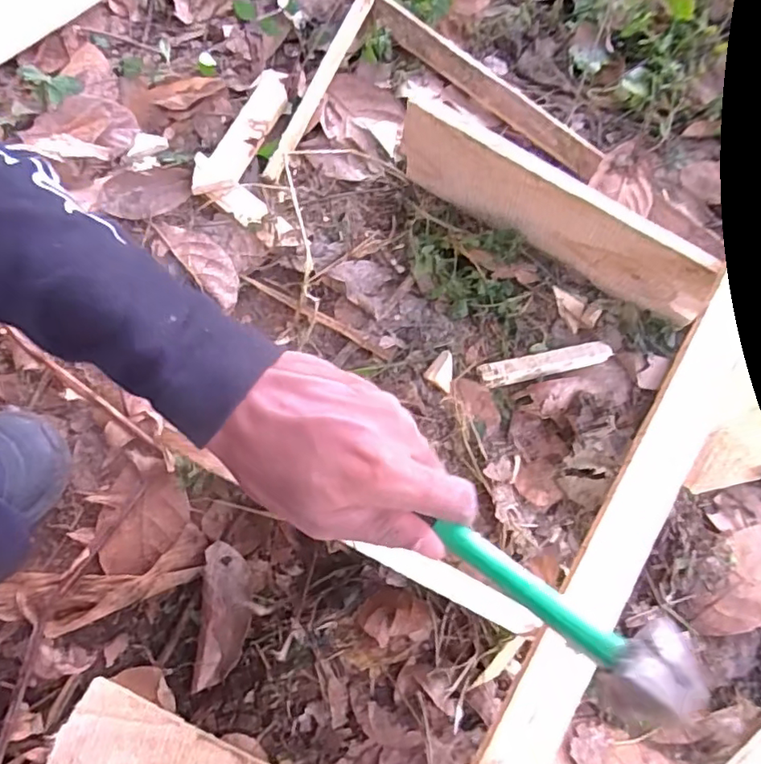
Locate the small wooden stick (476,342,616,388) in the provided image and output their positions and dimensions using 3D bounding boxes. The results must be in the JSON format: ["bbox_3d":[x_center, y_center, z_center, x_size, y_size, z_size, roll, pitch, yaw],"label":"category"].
[{"bbox_3d":[0.153,-0.016,0.529,0.125,0.007,0.022,-11,89,-4],"label":"small wooden stick"}]

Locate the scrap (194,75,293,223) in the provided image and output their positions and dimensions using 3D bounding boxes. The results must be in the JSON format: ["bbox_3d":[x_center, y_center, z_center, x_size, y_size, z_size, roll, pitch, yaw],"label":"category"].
[{"bbox_3d":[-0.143,-0.255,0.592,0.079,0.014,0.191,8,71,1],"label":"scrap"}]

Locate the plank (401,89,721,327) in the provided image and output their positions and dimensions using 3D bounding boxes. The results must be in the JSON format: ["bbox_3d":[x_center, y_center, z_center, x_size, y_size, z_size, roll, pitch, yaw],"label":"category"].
[{"bbox_3d":[0.148,-0.146,0.503,0.295,0.121,0.019,32,73,8],"label":"plank"}]

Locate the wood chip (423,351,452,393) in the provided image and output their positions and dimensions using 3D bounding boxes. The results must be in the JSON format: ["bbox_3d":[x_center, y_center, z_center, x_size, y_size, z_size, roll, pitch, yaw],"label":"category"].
[{"bbox_3d":[0.058,-0.009,0.518,0.027,0.019,0.030,38,74,10],"label":"wood chip"}]

